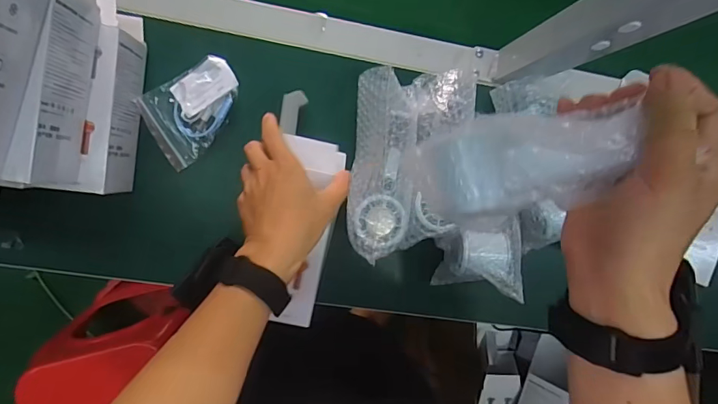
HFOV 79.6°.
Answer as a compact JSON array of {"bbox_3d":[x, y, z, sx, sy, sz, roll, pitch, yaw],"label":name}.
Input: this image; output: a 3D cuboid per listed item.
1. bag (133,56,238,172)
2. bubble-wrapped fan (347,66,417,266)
[{"bbox_3d":[-0.183,-0.103,0.488,0.112,0.017,0.084,-32,96,-5],"label":"bag"},{"bbox_3d":[0.027,-0.041,0.474,0.067,0.064,0.192,3,92,-8],"label":"bubble-wrapped fan"}]

